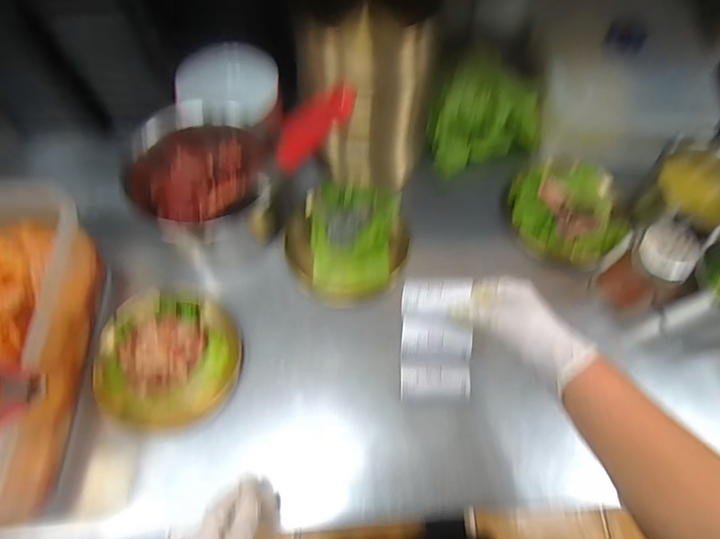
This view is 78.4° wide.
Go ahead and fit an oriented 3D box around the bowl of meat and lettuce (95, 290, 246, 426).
[{"bbox_3d":[-0.223,0.100,0.514,0.157,0.034,0.153,1,64,-2],"label":"bowl of meat and lettuce"}]

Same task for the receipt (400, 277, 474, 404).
[{"bbox_3d":[0.087,0.081,0.504,0.078,0.016,0.139,1,91,4],"label":"receipt"}]

